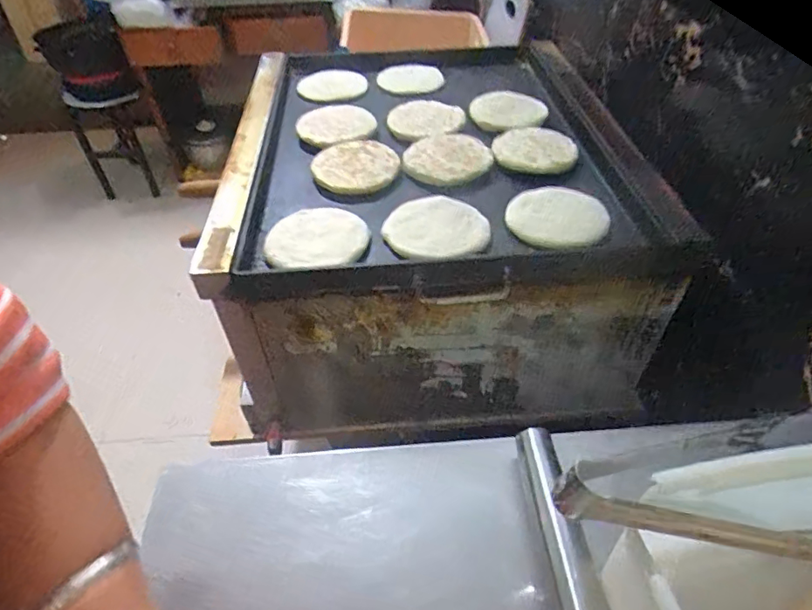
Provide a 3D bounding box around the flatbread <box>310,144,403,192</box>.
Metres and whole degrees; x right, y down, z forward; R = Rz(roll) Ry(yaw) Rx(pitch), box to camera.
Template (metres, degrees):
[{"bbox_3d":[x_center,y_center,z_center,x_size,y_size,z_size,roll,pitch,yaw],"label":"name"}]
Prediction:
[{"bbox_3d":[-0.074,-0.202,0.751,0.124,0.026,0.124,-9,46,-6],"label":"flatbread"}]

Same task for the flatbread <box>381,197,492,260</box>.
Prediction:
[{"bbox_3d":[0.039,-0.102,0.651,0.133,0.011,0.135,-1,45,1],"label":"flatbread"}]

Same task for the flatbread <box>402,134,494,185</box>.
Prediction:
[{"bbox_3d":[0.064,-0.218,0.763,0.125,0.029,0.125,-1,45,1],"label":"flatbread"}]

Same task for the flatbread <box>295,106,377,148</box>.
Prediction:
[{"bbox_3d":[-0.111,-0.297,0.837,0.131,0.014,0.130,-1,45,1],"label":"flatbread"}]

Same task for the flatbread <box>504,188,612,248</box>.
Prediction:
[{"bbox_3d":[0.192,-0.121,0.658,0.119,0.019,0.117,-1,45,1],"label":"flatbread"}]

